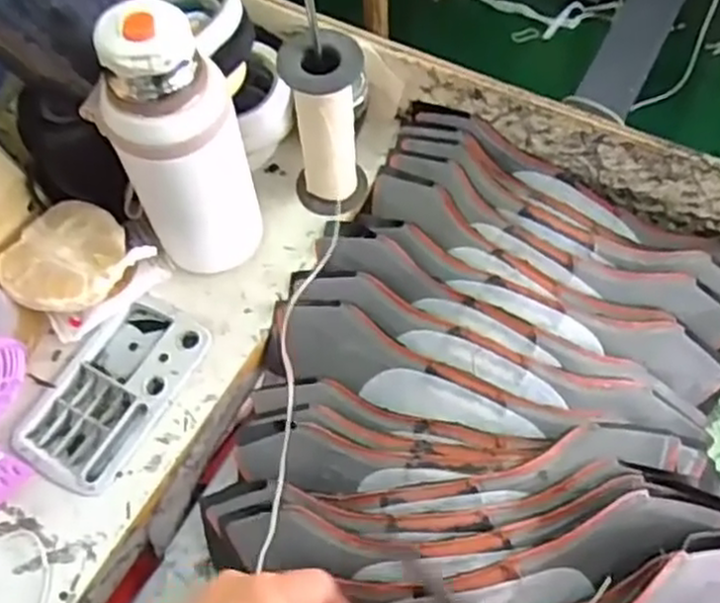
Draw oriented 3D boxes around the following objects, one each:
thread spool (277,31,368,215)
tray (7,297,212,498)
[{"bbox_3d":[-0.025,-0.129,0.563,0.056,0.152,0.049,-8,61,-2],"label":"thread spool"},{"bbox_3d":[-0.182,0.067,0.547,0.087,0.012,0.145,26,65,16],"label":"tray"}]

